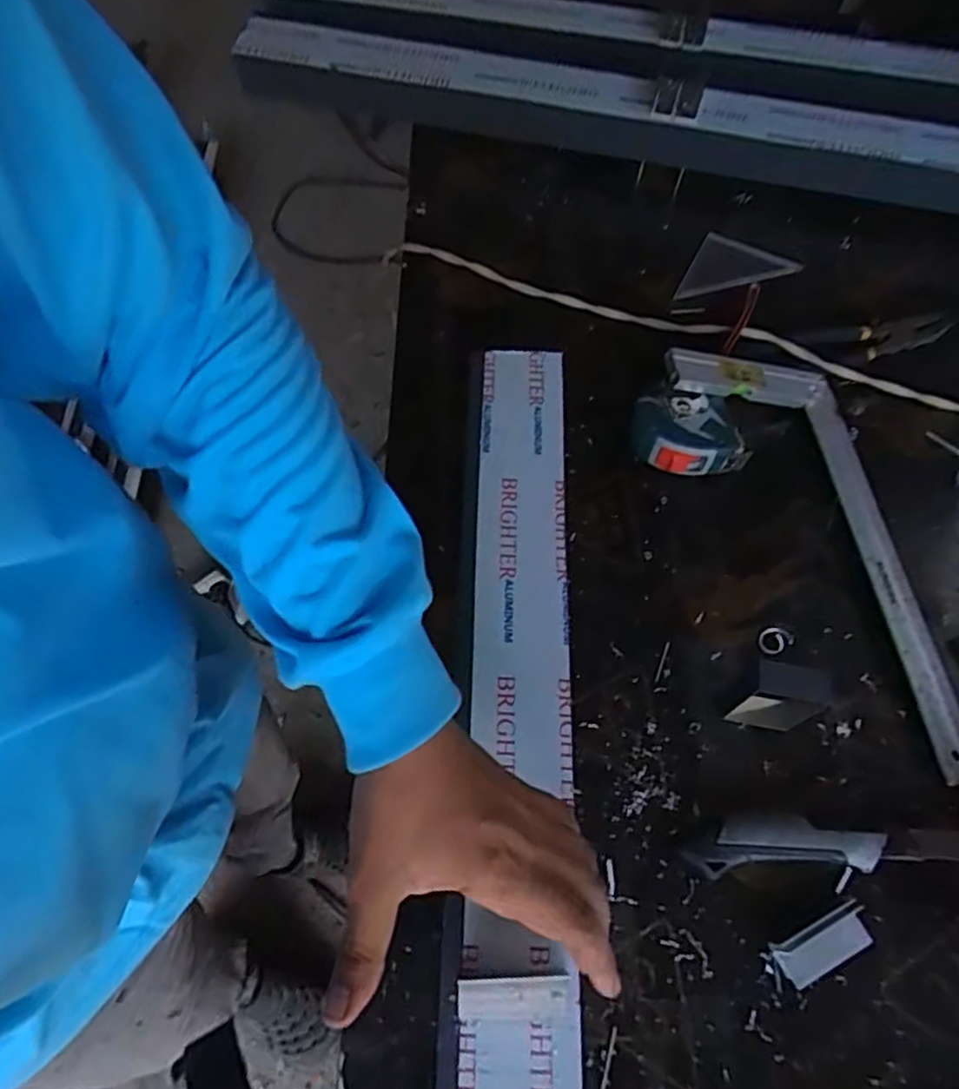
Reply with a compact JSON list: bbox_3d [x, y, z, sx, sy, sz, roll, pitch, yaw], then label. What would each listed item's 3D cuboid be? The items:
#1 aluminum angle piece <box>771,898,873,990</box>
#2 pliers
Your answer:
[{"bbox_3d":[0.217,0.252,0.438,0.060,0.017,0.027,-25,69,-12],"label":"aluminum angle piece"},{"bbox_3d":[0.327,-0.183,0.628,0.195,0.015,0.043,-8,66,-5],"label":"pliers"}]

